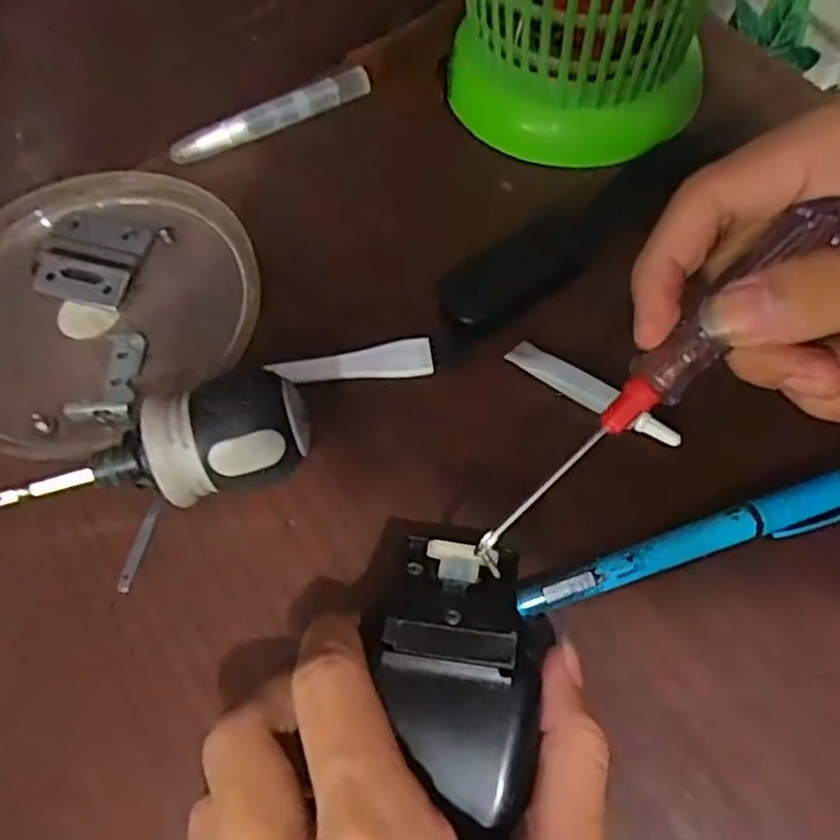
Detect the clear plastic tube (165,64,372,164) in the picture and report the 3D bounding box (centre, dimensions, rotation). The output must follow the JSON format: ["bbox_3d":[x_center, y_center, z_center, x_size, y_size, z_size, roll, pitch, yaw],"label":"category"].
[{"bbox_3d":[-0.068,-0.139,0.336,0.096,0.013,0.009,-25,65,-10],"label":"clear plastic tube"}]

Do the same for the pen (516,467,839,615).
[{"bbox_3d":[0.095,0.040,0.236,0.131,0.012,0.015,-19,64,-7],"label":"pen"}]

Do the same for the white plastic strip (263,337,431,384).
[{"bbox_3d":[-0.026,-0.022,0.278,0.061,0.004,0.014,-5,63,0],"label":"white plastic strip"}]

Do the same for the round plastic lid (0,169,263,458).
[{"bbox_3d":[-0.132,-0.047,0.292,0.131,0.011,0.118,-34,66,-14],"label":"round plastic lid"}]

